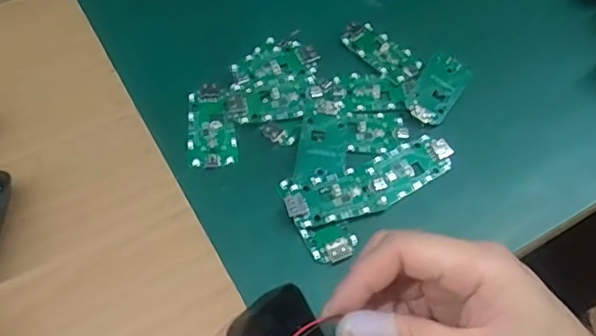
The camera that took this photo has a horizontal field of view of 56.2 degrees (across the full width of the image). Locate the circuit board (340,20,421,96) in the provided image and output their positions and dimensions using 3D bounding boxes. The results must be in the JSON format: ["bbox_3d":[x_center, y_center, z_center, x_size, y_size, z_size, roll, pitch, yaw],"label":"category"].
[{"bbox_3d":[0.062,-0.084,0.408,0.030,0.005,0.069,-40,70,-22],"label":"circuit board"}]

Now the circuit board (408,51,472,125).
[{"bbox_3d":[0.099,-0.057,0.394,0.031,0.005,0.064,28,63,13],"label":"circuit board"}]

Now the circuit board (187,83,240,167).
[{"bbox_3d":[-0.058,-0.029,0.371,0.031,0.005,0.062,-8,61,-7],"label":"circuit board"}]

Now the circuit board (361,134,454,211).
[{"bbox_3d":[0.068,0.001,0.362,0.069,0.007,0.031,-30,66,-18],"label":"circuit board"}]

